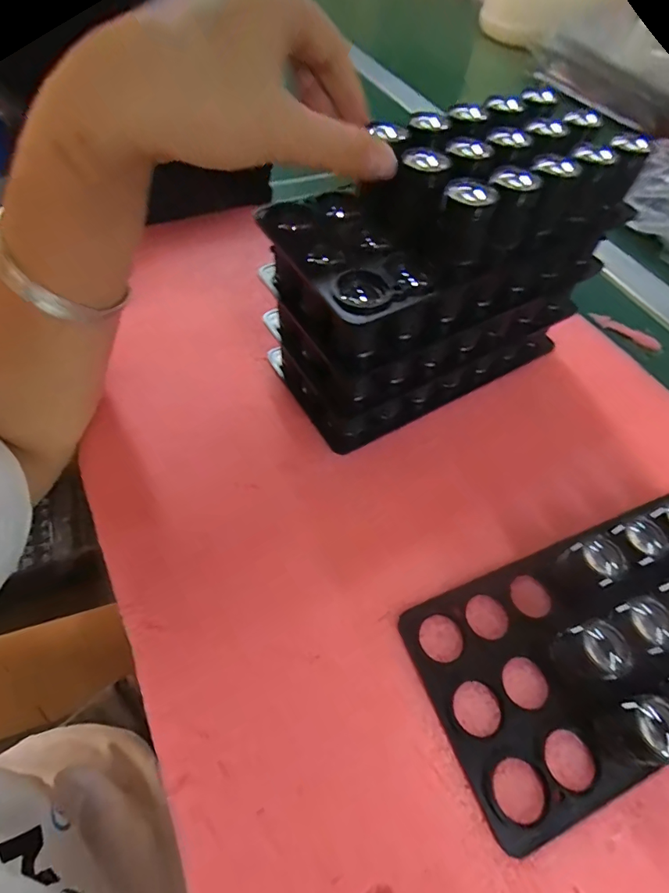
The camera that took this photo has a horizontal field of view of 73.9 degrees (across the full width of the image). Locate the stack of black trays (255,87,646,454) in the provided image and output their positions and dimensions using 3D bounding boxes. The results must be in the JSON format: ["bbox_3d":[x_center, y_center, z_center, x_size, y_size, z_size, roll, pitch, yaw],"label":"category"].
[{"bbox_3d":[0.058,-0.103,0.268,0.183,0.137,0.090,-28,61,-15],"label":"stack of black trays"}]

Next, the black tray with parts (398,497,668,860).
[{"bbox_3d":[0.135,0.088,0.204,0.183,0.029,0.097,-17,59,-14],"label":"black tray with parts"}]

